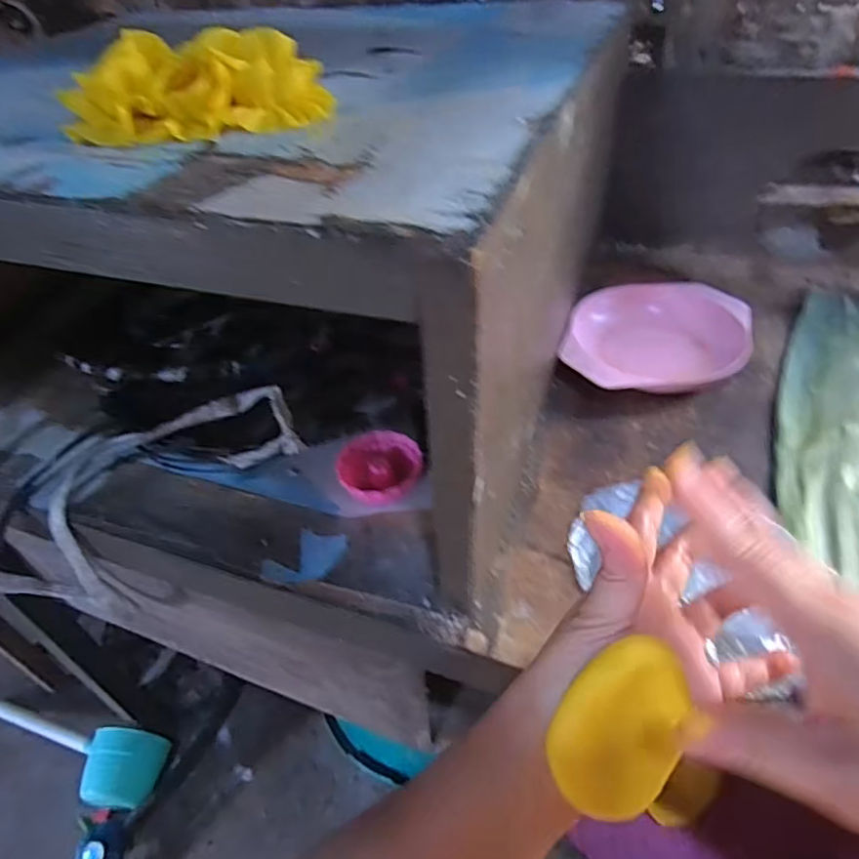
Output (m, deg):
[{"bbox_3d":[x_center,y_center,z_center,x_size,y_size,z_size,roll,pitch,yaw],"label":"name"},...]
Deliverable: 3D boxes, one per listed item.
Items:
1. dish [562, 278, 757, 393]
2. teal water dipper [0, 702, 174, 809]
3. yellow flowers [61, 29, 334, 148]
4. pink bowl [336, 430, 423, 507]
[{"bbox_3d":[0.199,-0.081,0.519,0.166,0.032,0.133,-6,43,-1],"label":"dish"},{"bbox_3d":[-0.629,0.542,0.972,0.382,0.119,0.121,6,44,11],"label":"teal water dipper"},{"bbox_3d":[-0.124,-0.188,0.313,0.136,0.035,0.084,-4,43,1],"label":"yellow flowers"},{"bbox_3d":[-0.036,0.029,0.430,0.059,0.023,0.073,-4,43,1],"label":"pink bowl"}]

